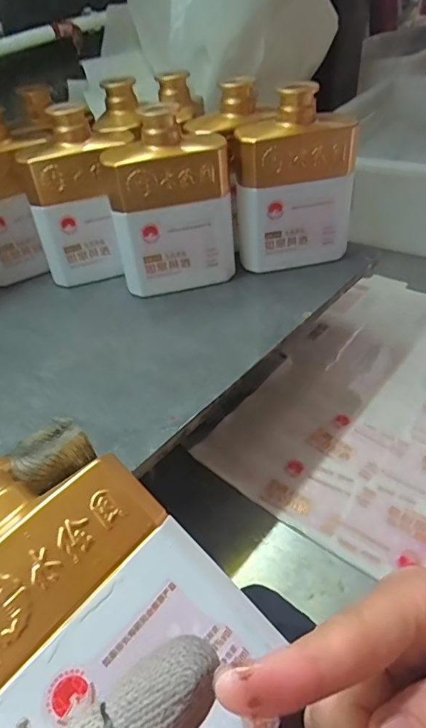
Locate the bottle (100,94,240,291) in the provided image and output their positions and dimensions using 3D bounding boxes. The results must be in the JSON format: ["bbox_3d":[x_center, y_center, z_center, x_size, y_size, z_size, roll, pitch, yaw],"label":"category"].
[{"bbox_3d":[-0.040,-0.153,0.487,0.114,0.163,0.055,-15,42,-10],"label":"bottle"}]

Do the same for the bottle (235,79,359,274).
[{"bbox_3d":[0.082,-0.178,0.501,0.117,0.167,0.053,-4,41,2],"label":"bottle"}]

